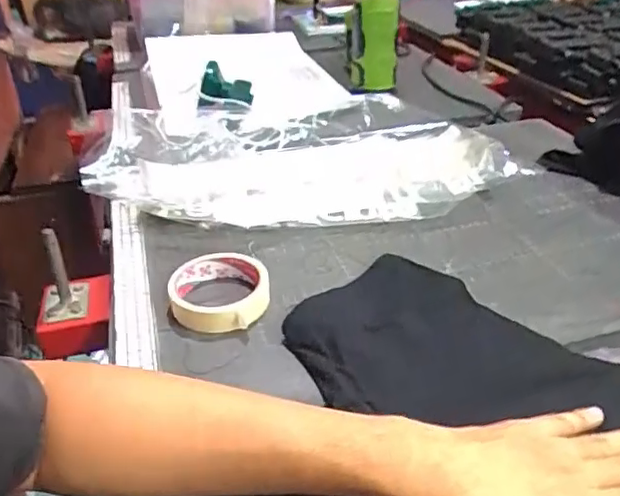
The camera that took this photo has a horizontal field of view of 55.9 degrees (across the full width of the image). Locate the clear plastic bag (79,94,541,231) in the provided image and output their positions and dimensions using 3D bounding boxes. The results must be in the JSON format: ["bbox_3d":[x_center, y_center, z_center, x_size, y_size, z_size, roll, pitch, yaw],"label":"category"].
[{"bbox_3d":[-0.027,-0.123,0.744,0.471,0.060,0.268,-6,34,-8],"label":"clear plastic bag"}]

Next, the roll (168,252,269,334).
[{"bbox_3d":[-0.083,0.038,0.537,0.088,0.024,0.089,-1,33,0],"label":"roll"}]

